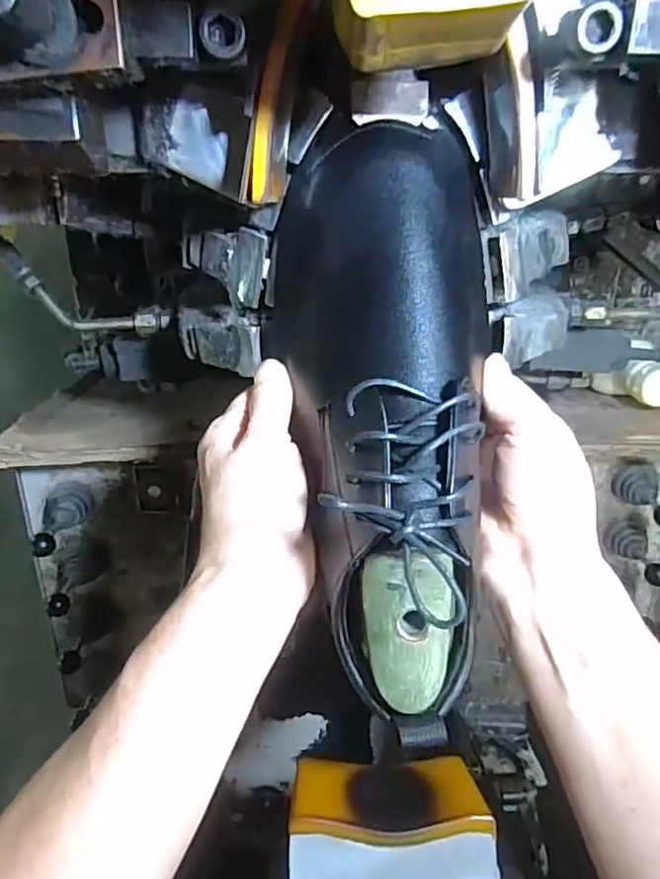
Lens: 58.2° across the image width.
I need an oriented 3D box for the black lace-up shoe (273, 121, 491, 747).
[{"bbox_3d":[0.029,-0.013,0.275,0.113,0.087,0.284,-1,78,0],"label":"black lace-up shoe"}]

